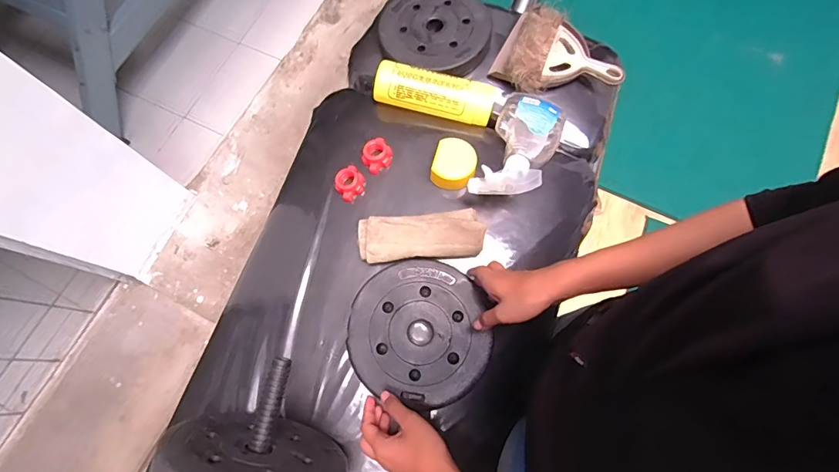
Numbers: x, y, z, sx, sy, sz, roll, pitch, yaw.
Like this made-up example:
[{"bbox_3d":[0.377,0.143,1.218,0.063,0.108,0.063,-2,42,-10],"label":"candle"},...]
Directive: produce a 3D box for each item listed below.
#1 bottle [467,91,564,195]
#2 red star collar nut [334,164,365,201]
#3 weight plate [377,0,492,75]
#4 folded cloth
[{"bbox_3d":[0.142,-0.123,0.635,0.093,0.072,0.223,24,50,9],"label":"bottle"},{"bbox_3d":[-0.099,-0.077,0.631,0.043,0.022,0.038,-42,76,-12],"label":"red star collar nut"},{"bbox_3d":[0.023,-0.345,0.730,0.184,0.032,0.178,0,71,1],"label":"weight plate"},{"bbox_3d":[0.002,-0.002,0.581,0.163,0.038,0.062,-1,71,1],"label":"folded cloth"}]

